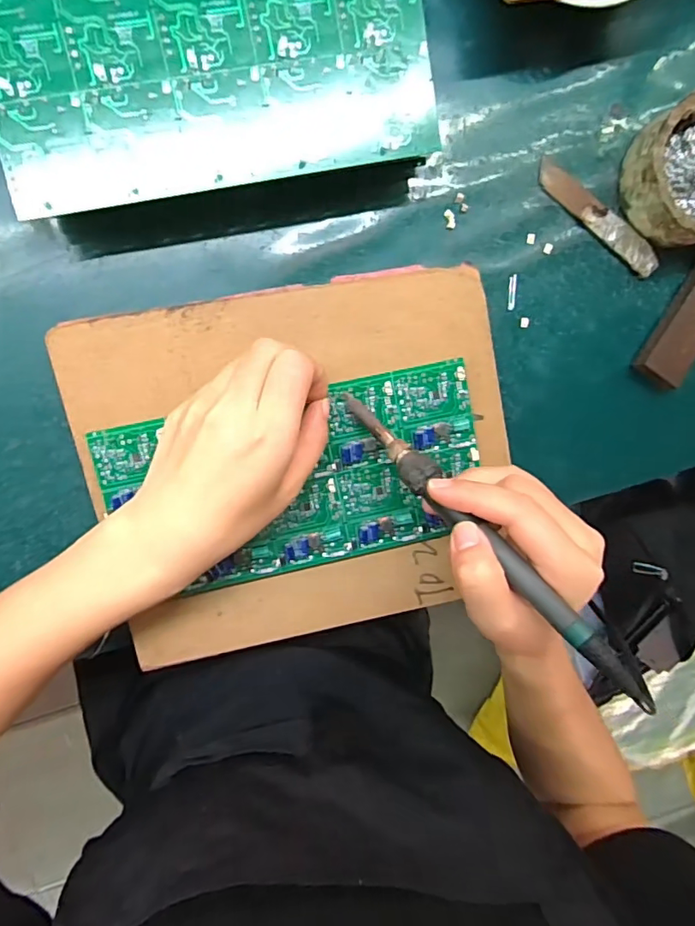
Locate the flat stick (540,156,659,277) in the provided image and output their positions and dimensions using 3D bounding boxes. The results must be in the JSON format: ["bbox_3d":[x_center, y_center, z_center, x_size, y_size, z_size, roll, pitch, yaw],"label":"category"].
[{"bbox_3d":[0.163,-0.158,0.333,0.100,0.004,0.016,35,94,-11],"label":"flat stick"}]

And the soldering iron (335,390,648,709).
[{"bbox_3d":[0.064,0.033,0.260,0.018,0.026,0.211,-43,67,-1],"label":"soldering iron"}]

